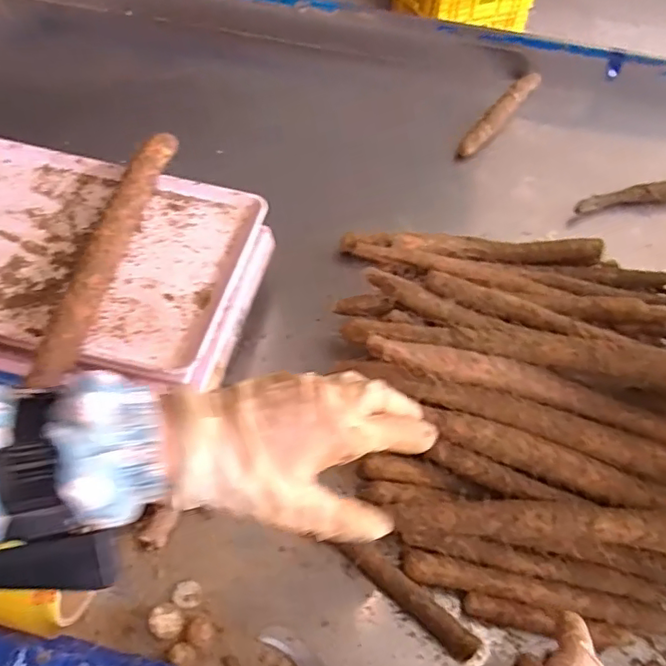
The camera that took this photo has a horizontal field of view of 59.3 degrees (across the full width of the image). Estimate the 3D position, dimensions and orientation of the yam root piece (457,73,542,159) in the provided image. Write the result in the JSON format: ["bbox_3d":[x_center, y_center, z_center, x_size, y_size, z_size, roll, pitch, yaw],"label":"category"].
[{"bbox_3d":[0.278,-0.366,0.942,0.035,0.026,0.268,29,56,16],"label":"yam root piece"}]

